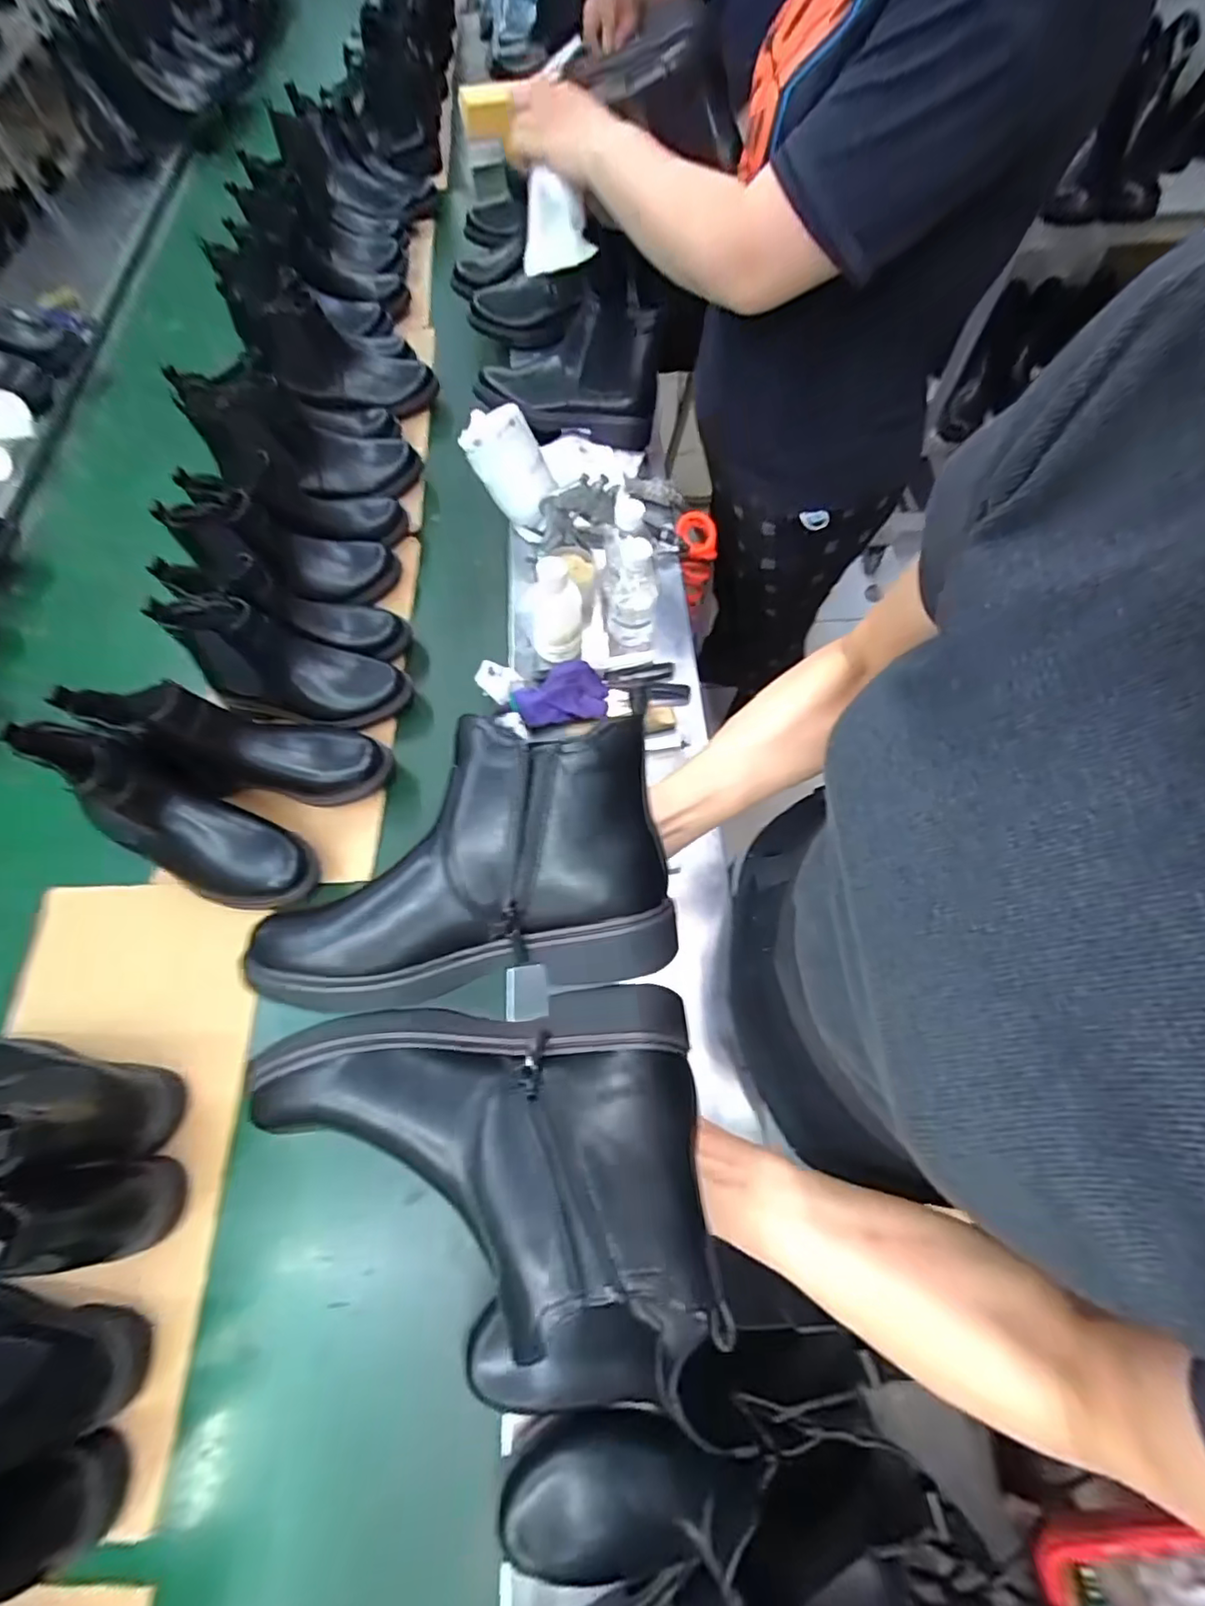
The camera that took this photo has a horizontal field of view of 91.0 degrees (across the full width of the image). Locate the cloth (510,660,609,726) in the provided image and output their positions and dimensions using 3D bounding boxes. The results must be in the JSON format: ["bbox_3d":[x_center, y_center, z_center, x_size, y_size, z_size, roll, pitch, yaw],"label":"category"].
[{"bbox_3d":[-0.047,-0.126,0.686,0.101,0.031,0.071,-5,67,-1],"label":"cloth"}]

